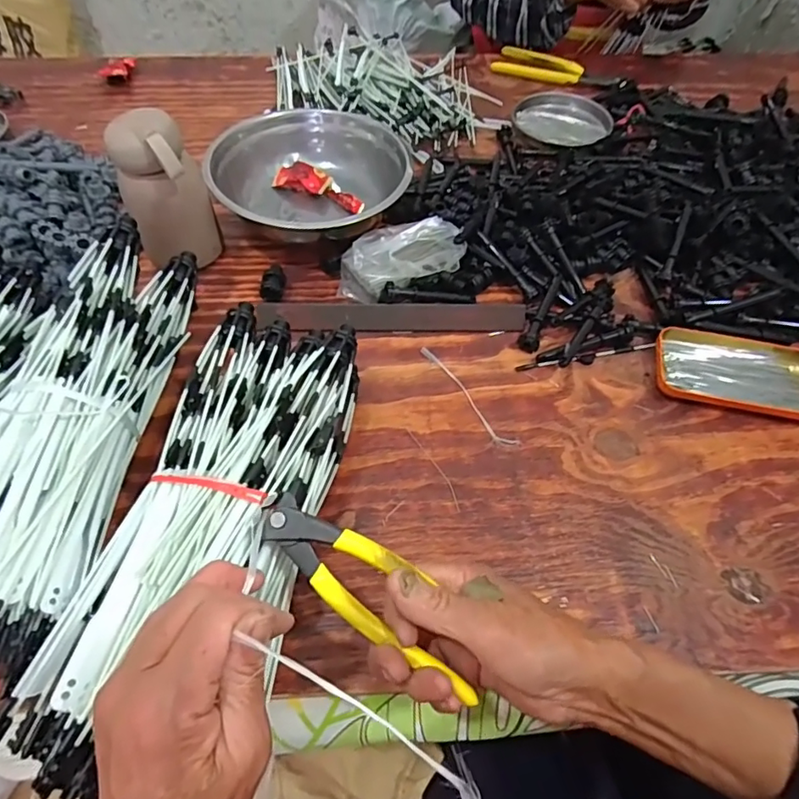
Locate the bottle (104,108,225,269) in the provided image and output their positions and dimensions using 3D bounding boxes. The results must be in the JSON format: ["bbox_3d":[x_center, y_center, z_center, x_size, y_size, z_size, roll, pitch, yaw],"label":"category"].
[{"bbox_3d":[-0.227,-0.203,0.520,0.077,0.129,0.076,-18,58,-14],"label":"bottle"}]

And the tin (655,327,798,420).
[{"bbox_3d":[0.309,-0.025,0.482,0.144,0.014,0.069,11,60,4],"label":"tin"}]

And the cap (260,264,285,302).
[{"bbox_3d":[-0.129,-0.121,0.550,0.023,0.020,0.035,5,56,2],"label":"cap"}]

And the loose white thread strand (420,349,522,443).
[{"bbox_3d":[0.059,-0.004,0.483,0.017,0.004,0.128,-28,60,-23],"label":"loose white thread strand"}]

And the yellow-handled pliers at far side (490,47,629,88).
[{"bbox_3d":[0.251,-0.520,0.834,0.200,0.027,0.071,19,57,11],"label":"yellow-handled pliers at far side"}]

